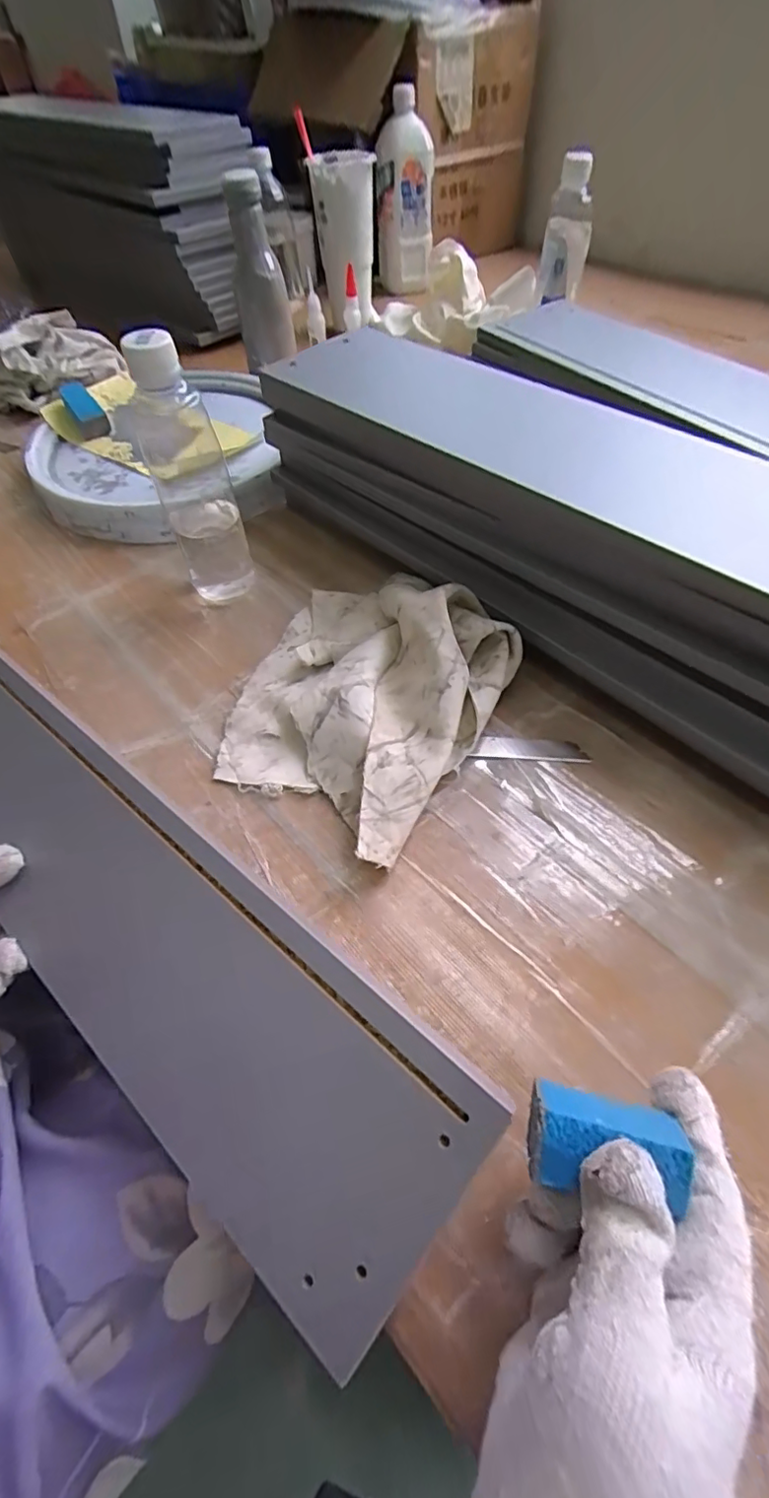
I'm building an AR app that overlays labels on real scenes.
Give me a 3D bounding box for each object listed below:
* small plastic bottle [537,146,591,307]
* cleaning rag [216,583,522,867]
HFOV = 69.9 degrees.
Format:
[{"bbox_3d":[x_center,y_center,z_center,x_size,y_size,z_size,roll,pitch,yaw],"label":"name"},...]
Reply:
[{"bbox_3d":[0.212,-0.610,0.650,0.055,0.119,0.047,27,60,18],"label":"small plastic bottle"},{"bbox_3d":[-0.018,-0.053,0.398,0.192,0.054,0.219,29,60,19],"label":"cleaning rag"}]

